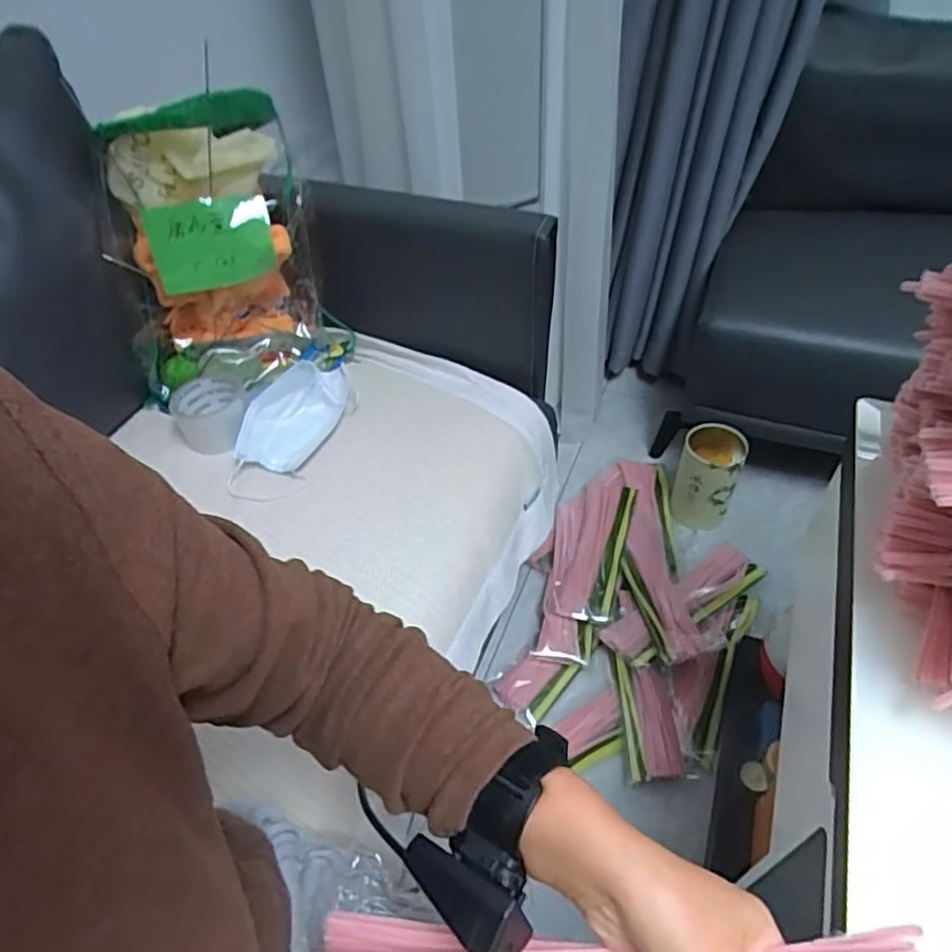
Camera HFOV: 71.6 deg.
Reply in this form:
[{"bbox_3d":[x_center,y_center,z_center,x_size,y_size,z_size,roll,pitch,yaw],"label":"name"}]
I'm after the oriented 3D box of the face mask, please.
[{"bbox_3d":[-0.236,-0.074,0.842,0.092,0.072,0.163,11,49,14],"label":"face mask"}]

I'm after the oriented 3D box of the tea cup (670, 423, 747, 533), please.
[{"bbox_3d":[0.414,0.009,1.189,0.101,0.182,0.092,-2,47,2],"label":"tea cup"}]

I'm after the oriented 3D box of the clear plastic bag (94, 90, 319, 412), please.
[{"bbox_3d":[-0.320,-0.274,0.821,0.243,0.352,0.100,-7,37,-3],"label":"clear plastic bag"}]

